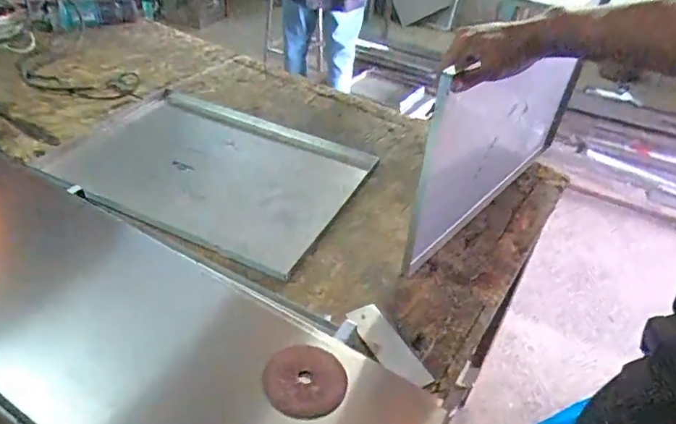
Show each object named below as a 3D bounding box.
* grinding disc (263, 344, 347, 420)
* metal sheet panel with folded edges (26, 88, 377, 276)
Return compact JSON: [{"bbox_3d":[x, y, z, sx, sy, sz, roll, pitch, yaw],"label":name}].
[{"bbox_3d":[-0.035,0.180,0.565,0.087,0.011,0.089,4,37,-3],"label":"grinding disc"},{"bbox_3d":[-0.231,-0.091,0.947,0.504,0.025,0.371,19,39,16],"label":"metal sheet panel with folded edges"}]

